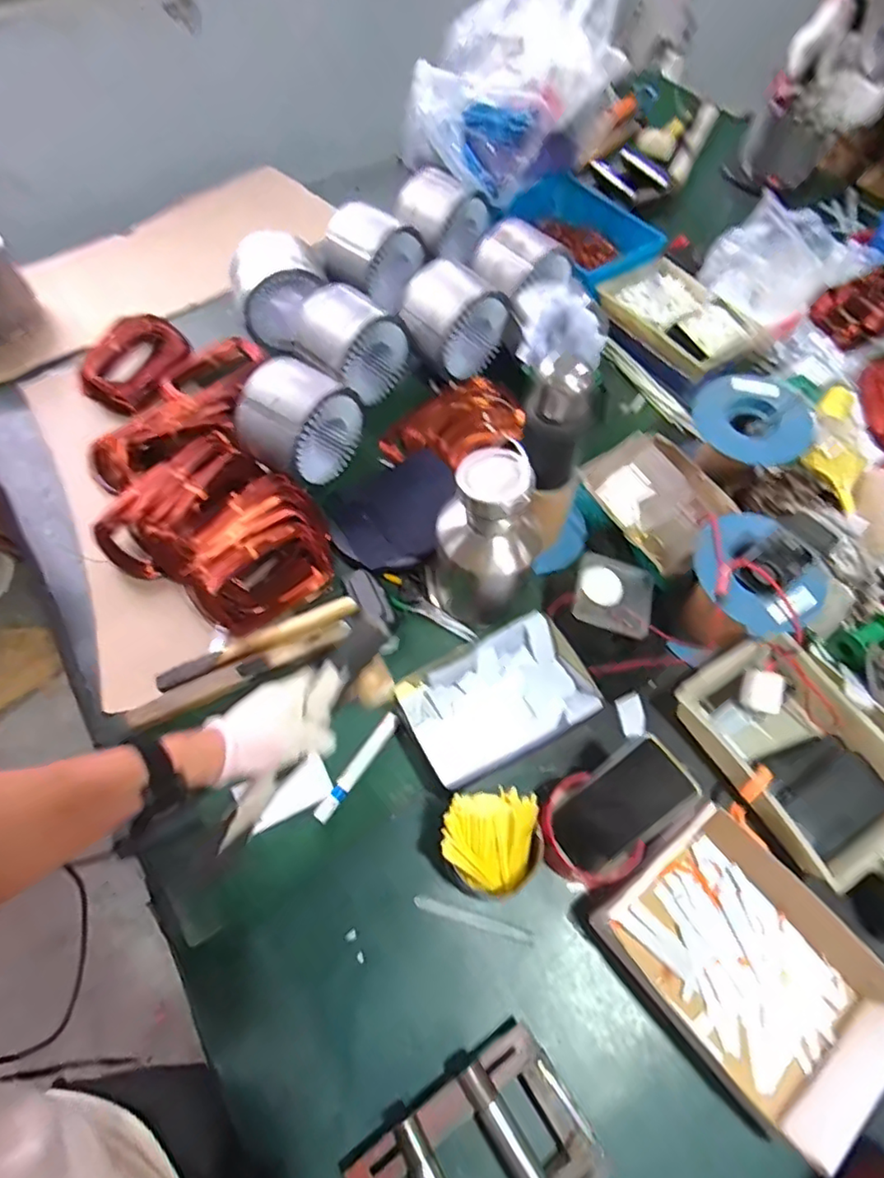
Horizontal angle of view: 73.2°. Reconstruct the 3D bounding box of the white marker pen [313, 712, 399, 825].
[{"bbox_3d":[-0.097,0.206,0.688,0.016,0.015,0.140,32,66,16],"label":"white marker pen"}]

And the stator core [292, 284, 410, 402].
[{"bbox_3d":[-0.145,-0.381,0.929,0.130,0.134,0.137,32,67,15],"label":"stator core"}]

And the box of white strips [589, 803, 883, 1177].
[{"bbox_3d":[0.301,0.362,0.584,0.189,0.070,0.246,-35,67,-17],"label":"box of white strips"}]

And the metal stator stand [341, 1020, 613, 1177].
[{"bbox_3d":[0.031,0.508,0.514,0.203,0.051,0.137,-29,66,-15],"label":"metal stator stand"}]

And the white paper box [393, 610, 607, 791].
[{"bbox_3d":[0.072,0.134,0.714,0.224,0.052,0.141,-23,64,-12],"label":"white paper box"}]

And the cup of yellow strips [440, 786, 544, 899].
[{"bbox_3d":[0.052,0.267,0.619,0.098,0.091,0.092,0,63,-1],"label":"cup of yellow strips"}]

